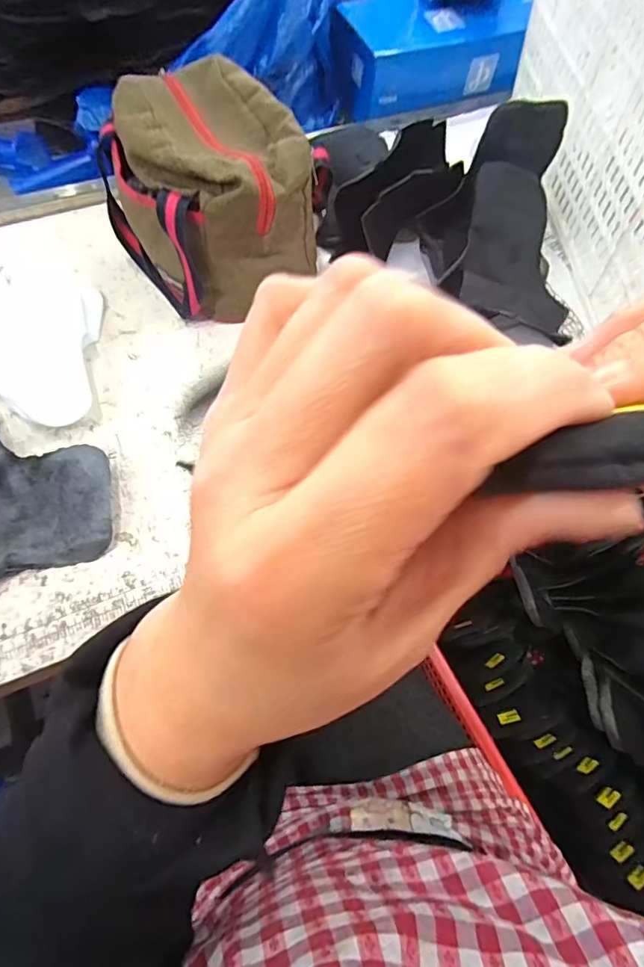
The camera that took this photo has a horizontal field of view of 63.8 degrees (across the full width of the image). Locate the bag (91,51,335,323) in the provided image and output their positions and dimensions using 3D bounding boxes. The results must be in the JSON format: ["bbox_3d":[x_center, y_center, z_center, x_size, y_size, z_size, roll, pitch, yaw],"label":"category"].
[{"bbox_3d":[-0.116,-0.306,0.555,0.173,0.150,0.202,-37,71,-18],"label":"bag"}]

